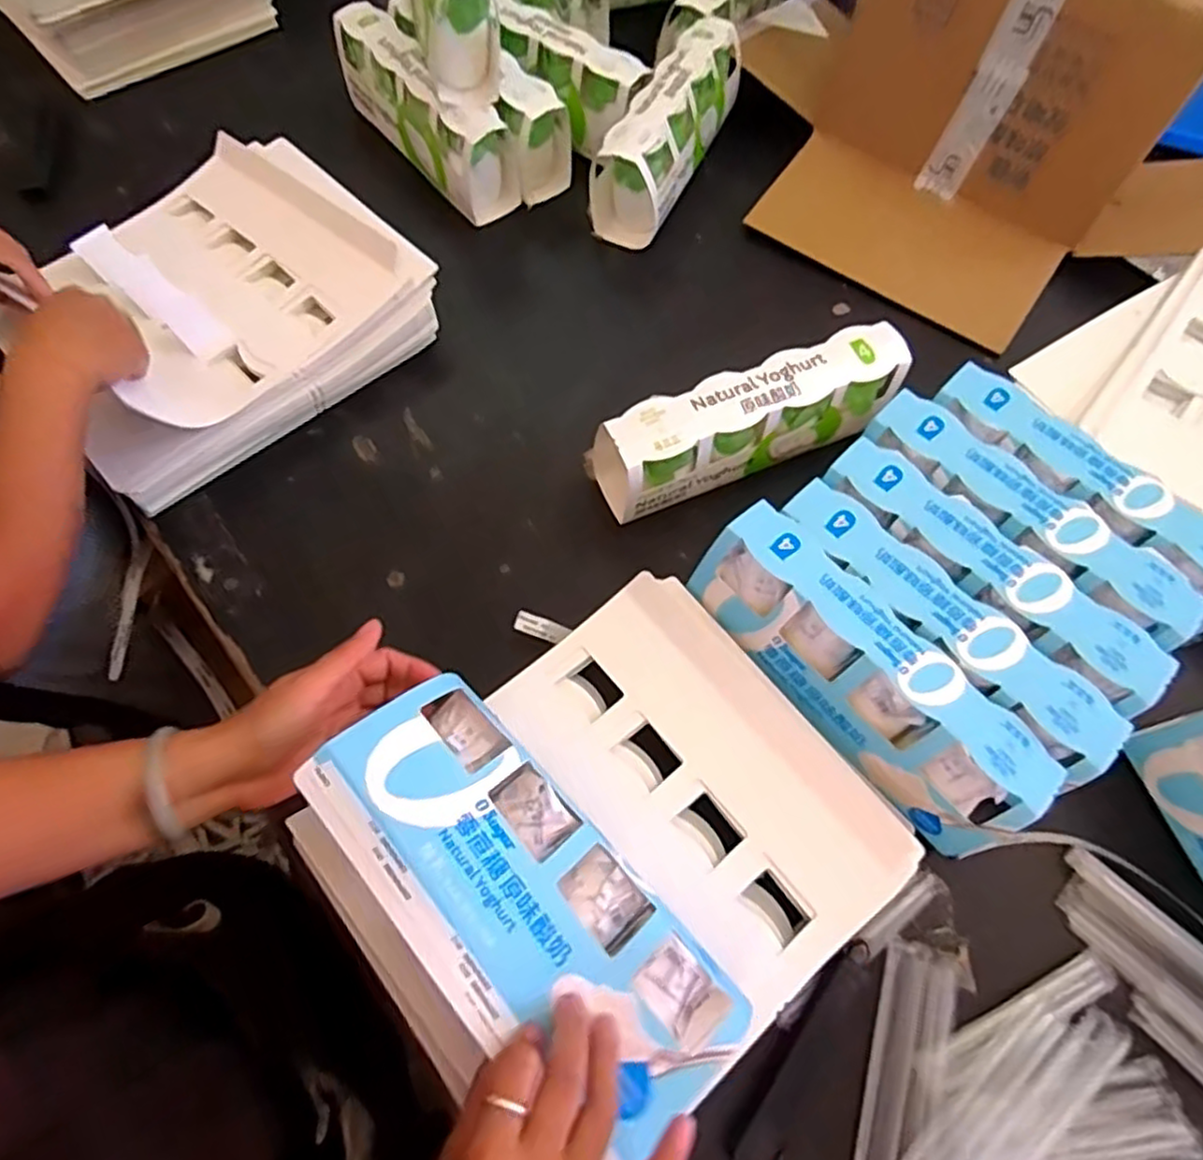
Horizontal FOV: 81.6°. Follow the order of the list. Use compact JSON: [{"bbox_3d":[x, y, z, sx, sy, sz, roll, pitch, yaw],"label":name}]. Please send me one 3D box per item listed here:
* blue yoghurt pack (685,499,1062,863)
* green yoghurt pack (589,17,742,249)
[{"bbox_3d":[0.186,0.071,0.508,0.072,0.091,0.271,-39,71,-19],"label":"blue yoghurt pack"},{"bbox_3d":[0.079,-0.506,0.767,0.082,0.099,0.274,28,78,11],"label":"green yoghurt pack"}]

